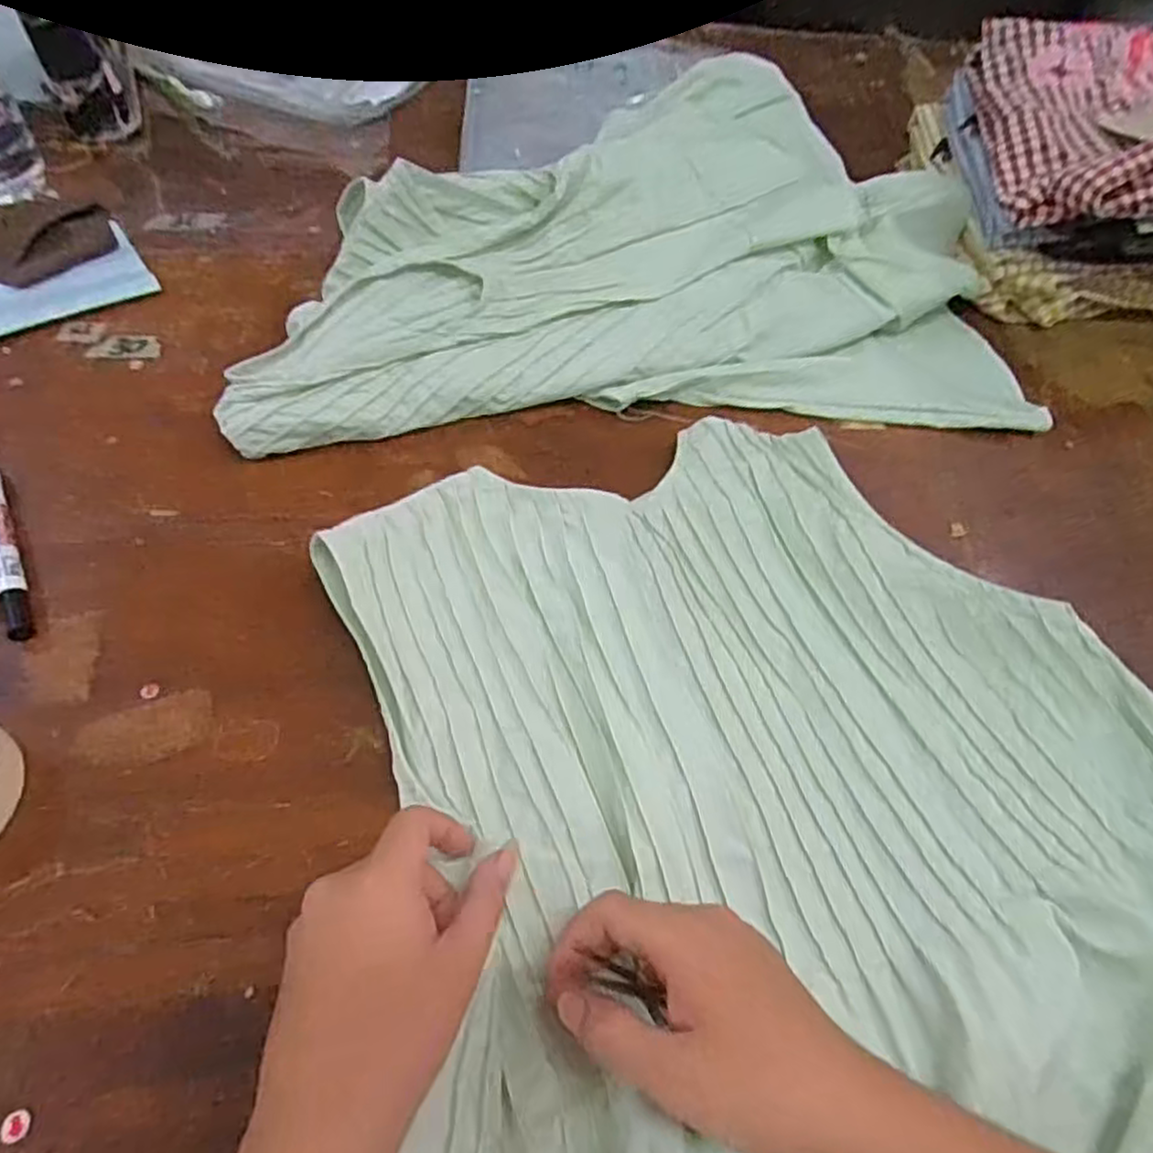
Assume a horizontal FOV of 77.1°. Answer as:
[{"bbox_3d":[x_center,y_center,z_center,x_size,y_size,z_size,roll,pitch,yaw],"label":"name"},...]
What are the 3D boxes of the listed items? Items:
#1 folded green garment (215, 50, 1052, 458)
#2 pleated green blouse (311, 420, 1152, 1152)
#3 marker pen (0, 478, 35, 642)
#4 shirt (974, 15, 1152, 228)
[{"bbox_3d":[0.037,-0.291,0.598,0.603,0.062,0.439,-6,56,-9],"label":"folded green garment"},{"bbox_3d":[0.126,0.117,0.347,0.465,0.059,0.496,-6,57,-8],"label":"pleated green blouse"},{"bbox_3d":[-0.348,-0.020,0.437,0.015,0.012,0.142,-24,61,-20],"label":"marker pen"},{"bbox_3d":[0.487,-0.391,0.614,0.250,0.058,0.263,8,55,1],"label":"shirt"}]

